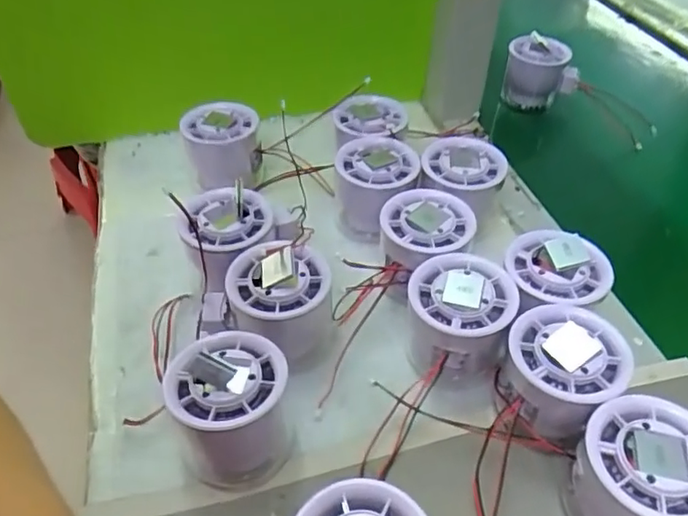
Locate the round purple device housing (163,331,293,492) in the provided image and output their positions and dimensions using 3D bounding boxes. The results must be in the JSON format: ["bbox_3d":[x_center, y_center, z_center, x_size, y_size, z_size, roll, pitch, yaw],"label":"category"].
[{"bbox_3d":[-0.056,0.070,0.287,0.055,0.072,0.059,1,44,-1],"label":"round purple device housing"}]

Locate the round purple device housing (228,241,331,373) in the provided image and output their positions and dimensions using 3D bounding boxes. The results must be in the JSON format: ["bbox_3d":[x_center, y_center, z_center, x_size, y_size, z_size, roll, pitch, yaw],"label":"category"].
[{"bbox_3d":[-0.036,0.025,0.331,0.056,0.058,0.055,1,44,-1],"label":"round purple device housing"}]

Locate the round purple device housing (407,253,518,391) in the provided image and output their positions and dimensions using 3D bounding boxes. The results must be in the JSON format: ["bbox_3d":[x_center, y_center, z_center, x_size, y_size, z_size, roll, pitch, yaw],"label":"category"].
[{"bbox_3d":[0.063,0.036,0.325,0.054,0.054,0.056,1,44,-1],"label":"round purple device housing"}]

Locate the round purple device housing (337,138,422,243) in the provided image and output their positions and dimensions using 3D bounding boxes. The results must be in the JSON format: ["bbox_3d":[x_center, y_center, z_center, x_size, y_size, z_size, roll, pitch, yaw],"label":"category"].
[{"bbox_3d":[0.021,-0.044,0.414,0.053,0.062,0.056,1,44,-1],"label":"round purple device housing"}]

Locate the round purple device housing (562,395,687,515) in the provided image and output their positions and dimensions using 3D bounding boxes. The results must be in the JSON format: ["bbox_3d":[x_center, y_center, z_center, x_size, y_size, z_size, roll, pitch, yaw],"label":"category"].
[{"bbox_3d":[0.132,0.101,0.263,0.054,0.059,0.054,1,44,-1],"label":"round purple device housing"}]

